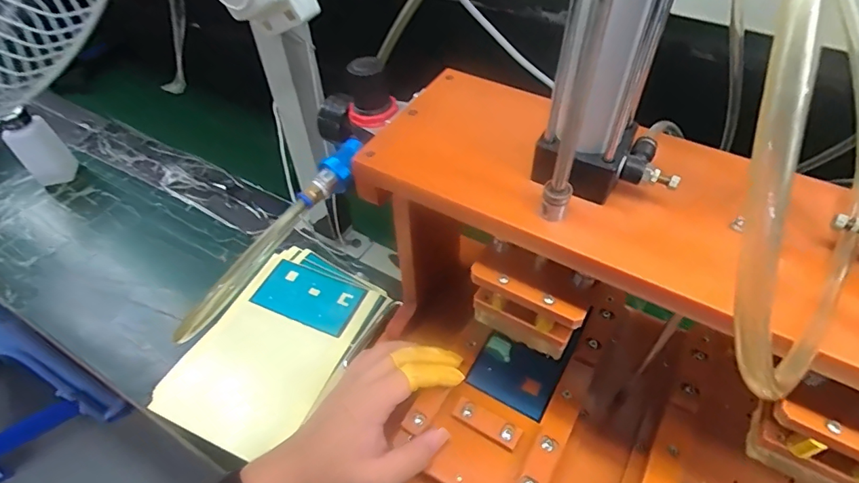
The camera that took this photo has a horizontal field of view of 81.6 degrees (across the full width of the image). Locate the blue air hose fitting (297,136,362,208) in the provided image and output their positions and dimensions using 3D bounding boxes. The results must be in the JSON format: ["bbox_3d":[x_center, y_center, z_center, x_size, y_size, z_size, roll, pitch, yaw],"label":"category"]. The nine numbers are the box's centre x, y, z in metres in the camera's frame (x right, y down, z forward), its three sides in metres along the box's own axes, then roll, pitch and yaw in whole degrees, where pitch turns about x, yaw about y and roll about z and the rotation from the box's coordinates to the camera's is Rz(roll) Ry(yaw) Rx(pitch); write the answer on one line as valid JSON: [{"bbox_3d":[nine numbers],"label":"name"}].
[{"bbox_3d":[-0.071,-0.051,0.365,0.018,0.016,0.064,19,52,18],"label":"blue air hose fitting"}]

